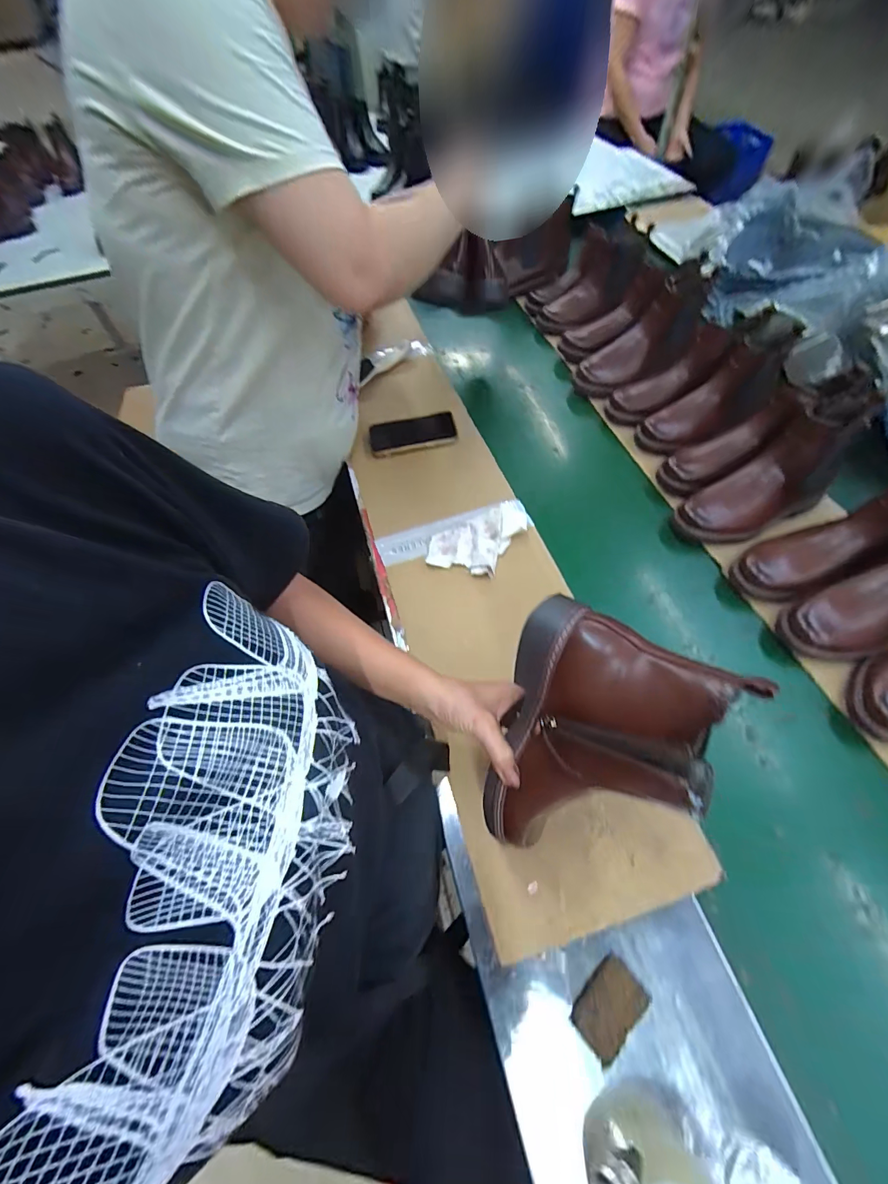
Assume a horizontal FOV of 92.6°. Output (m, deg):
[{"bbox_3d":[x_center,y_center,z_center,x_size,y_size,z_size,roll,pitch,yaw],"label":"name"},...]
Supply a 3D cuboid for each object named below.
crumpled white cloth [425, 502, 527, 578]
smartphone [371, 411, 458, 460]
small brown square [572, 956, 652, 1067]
[{"bbox_3d":[0.061,-0.077,0.664,0.171,0.017,0.101,-26,63,-11],"label":"crumpled white cloth"},{"bbox_3d":[-0.060,-0.301,0.805,0.160,0.012,0.083,-12,63,1],"label":"smartphone"},{"bbox_3d":[0.154,0.388,0.396,0.069,0.012,0.046,-39,66,-16],"label":"small brown square"}]

